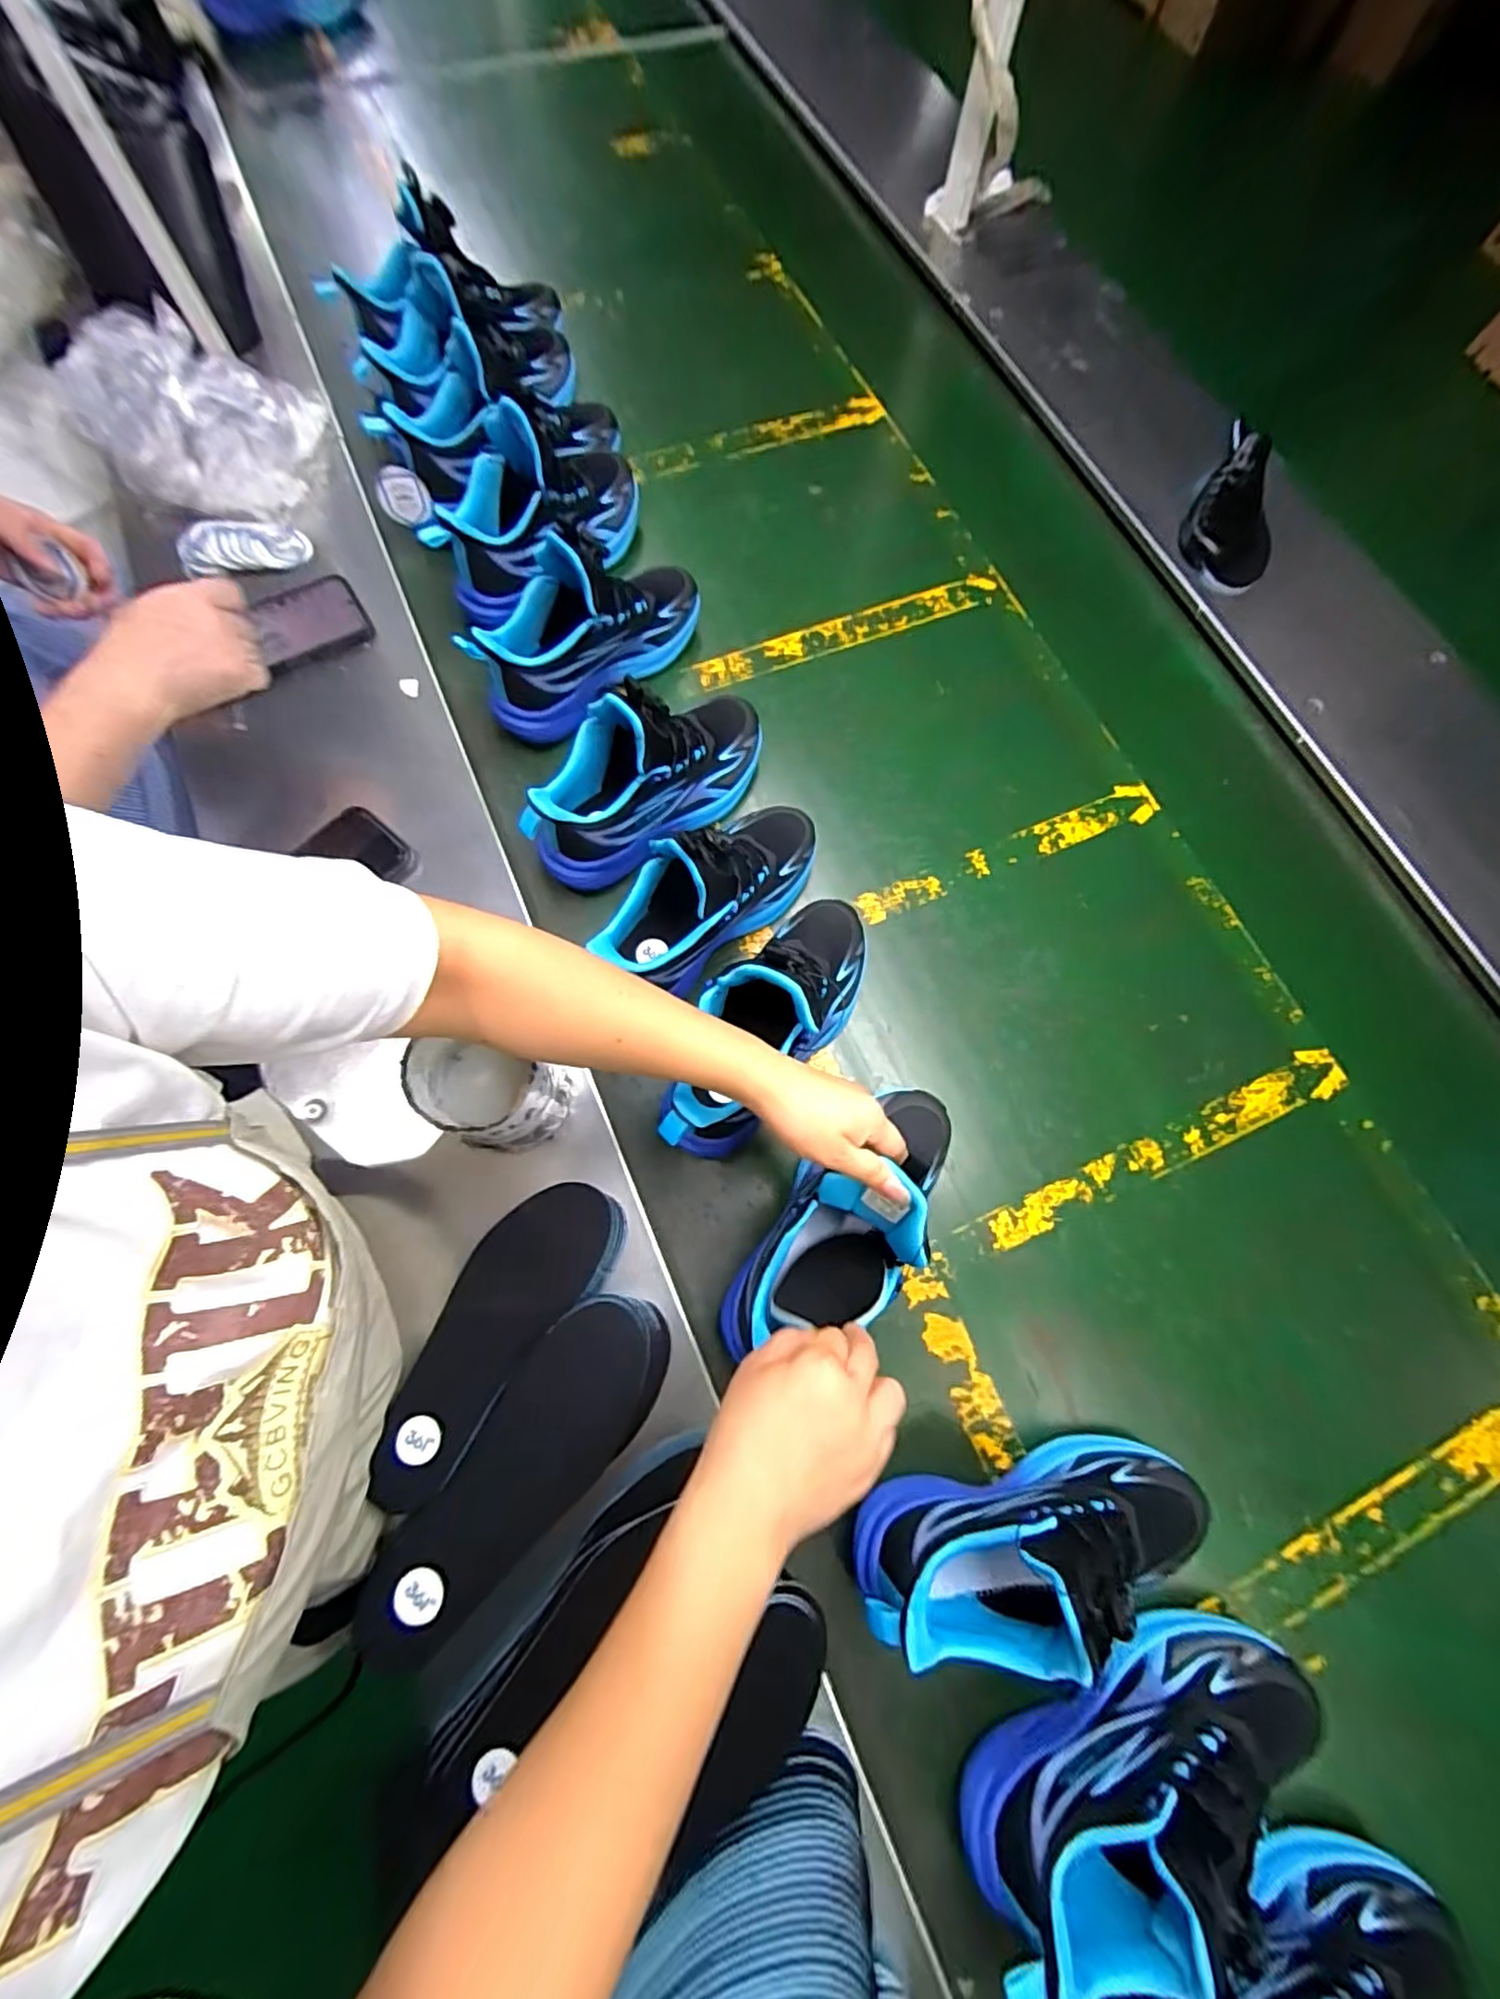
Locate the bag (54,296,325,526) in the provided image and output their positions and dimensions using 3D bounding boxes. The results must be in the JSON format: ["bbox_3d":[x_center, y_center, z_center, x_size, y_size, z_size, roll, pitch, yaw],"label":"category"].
[{"bbox_3d":[-0.550,-0.588,0.662,0.200,0.081,0.242,-34,77,-12],"label":"bag"}]

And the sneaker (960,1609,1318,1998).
[{"bbox_3d":[0.243,0.476,0.397,0.235,0.120,0.086,-29,76,-8],"label":"sneaker"}]

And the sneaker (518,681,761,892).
[{"bbox_3d":[-0.087,-0.199,0.575,0.234,0.141,0.088,-39,78,-13],"label":"sneaker"}]

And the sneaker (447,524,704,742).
[{"bbox_3d":[-0.151,-0.351,0.617,0.086,0.145,0.236,40,76,9],"label":"sneaker"}]

